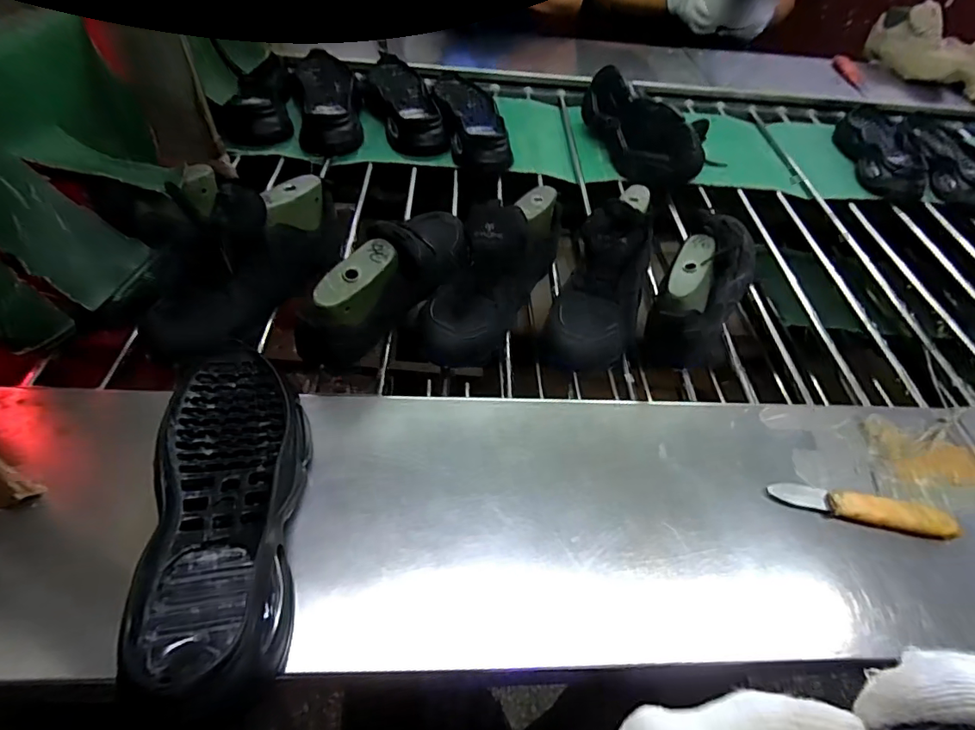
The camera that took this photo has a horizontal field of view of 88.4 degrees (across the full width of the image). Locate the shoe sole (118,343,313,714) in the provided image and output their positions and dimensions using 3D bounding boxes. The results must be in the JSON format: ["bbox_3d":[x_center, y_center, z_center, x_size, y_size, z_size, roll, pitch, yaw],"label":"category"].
[{"bbox_3d":[-0.203,0.103,0.402,0.110,0.053,0.287,-7,52,-12],"label":"shoe sole"}]

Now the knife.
[{"bbox_3d":[0.336,0.128,0.448,0.160,0.021,0.024,11,50,3],"label":"knife"}]

